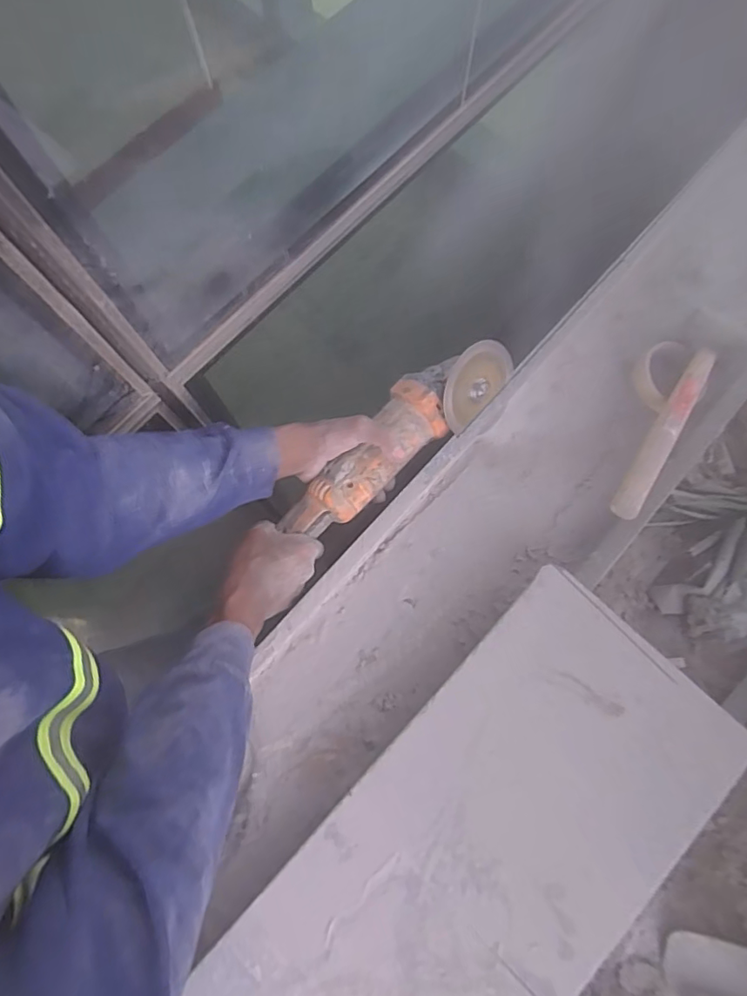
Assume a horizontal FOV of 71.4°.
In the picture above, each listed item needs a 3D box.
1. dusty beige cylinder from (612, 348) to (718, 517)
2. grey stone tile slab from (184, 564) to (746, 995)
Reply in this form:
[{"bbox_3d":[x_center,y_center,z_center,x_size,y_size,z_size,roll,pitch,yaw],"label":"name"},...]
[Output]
[{"bbox_3d":[0.323,-0.078,0.575,0.032,0.026,0.239,31,73,8],"label":"dusty beige cylinder"},{"bbox_3d":[0.076,0.359,0.464,0.249,0.028,0.576,43,80,11],"label":"grey stone tile slab"}]

